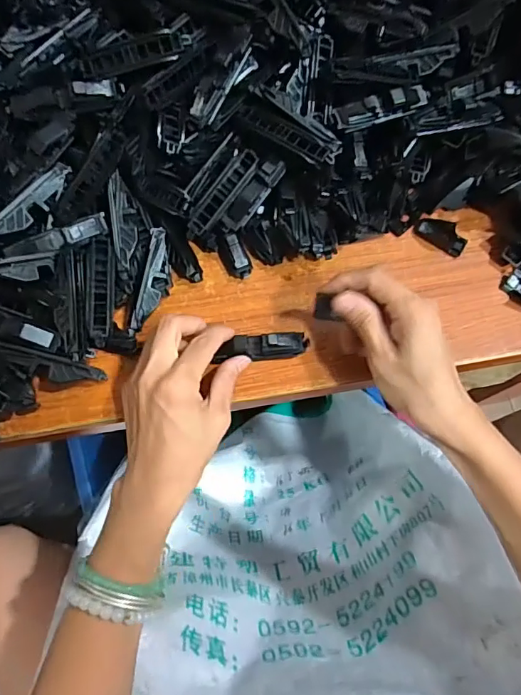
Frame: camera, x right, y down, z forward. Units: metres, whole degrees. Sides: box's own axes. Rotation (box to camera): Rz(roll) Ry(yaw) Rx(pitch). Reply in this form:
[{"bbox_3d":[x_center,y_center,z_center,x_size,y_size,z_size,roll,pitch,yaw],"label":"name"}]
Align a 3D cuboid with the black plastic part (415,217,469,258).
[{"bbox_3d":[0.149,-0.094,0.402,0.043,0.009,0.022,37,75,10],"label":"black plastic part"}]

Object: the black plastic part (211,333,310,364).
[{"bbox_3d":[0.002,-0.001,0.361,0.068,0.019,0.018,-5,72,-8],"label":"black plastic part"}]

